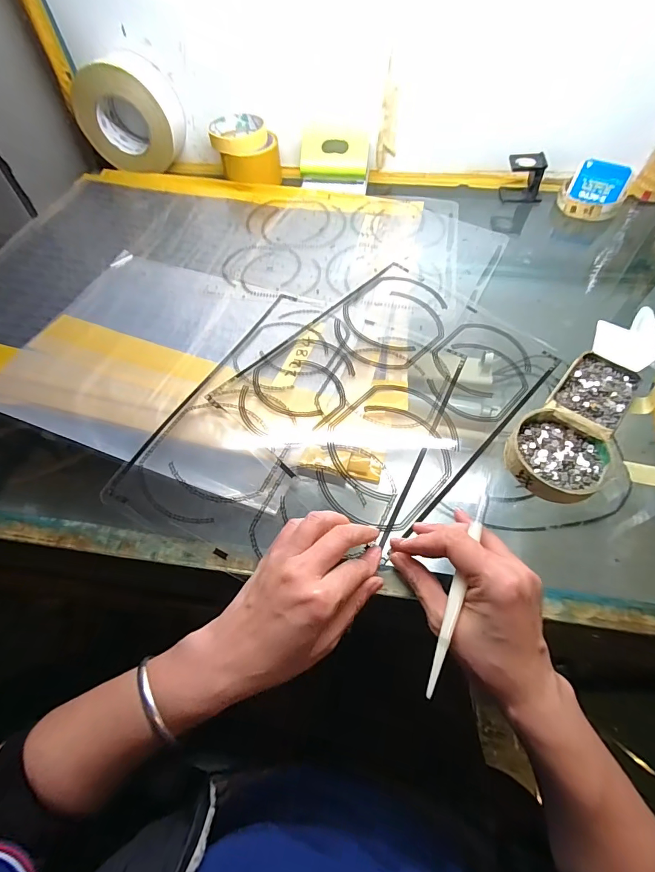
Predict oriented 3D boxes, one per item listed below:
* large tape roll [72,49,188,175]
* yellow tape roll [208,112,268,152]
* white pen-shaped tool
[{"bbox_3d":[-0.293,-0.473,0.606,0.137,0.134,0.065,10,58,8],"label":"large tape roll"},{"bbox_3d":[-0.136,-0.459,0.608,0.081,0.024,0.082,-1,57,1],"label":"yellow tape roll"},{"bbox_3d":[0.088,0.101,0.270,0.007,0.004,0.135,19,68,15],"label":"white pen-shaped tool"}]

